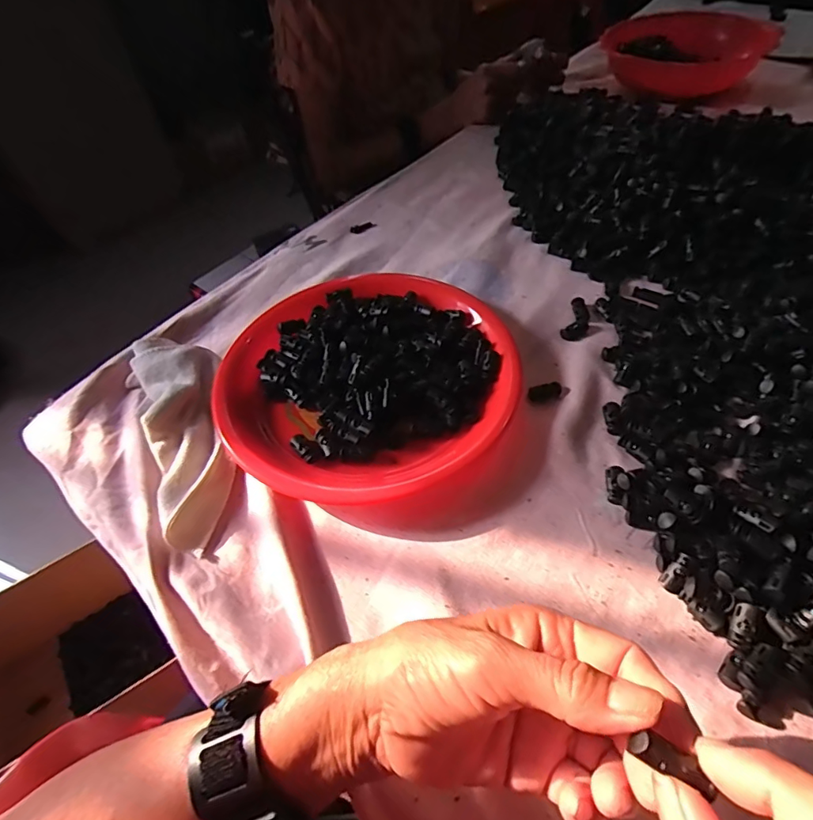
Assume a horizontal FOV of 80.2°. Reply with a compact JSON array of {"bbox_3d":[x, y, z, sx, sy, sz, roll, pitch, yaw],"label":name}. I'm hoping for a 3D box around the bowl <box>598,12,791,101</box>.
[{"bbox_3d":[0.432,-0.559,0.755,0.226,0.072,0.147,5,53,8],"label":"bowl"}]

